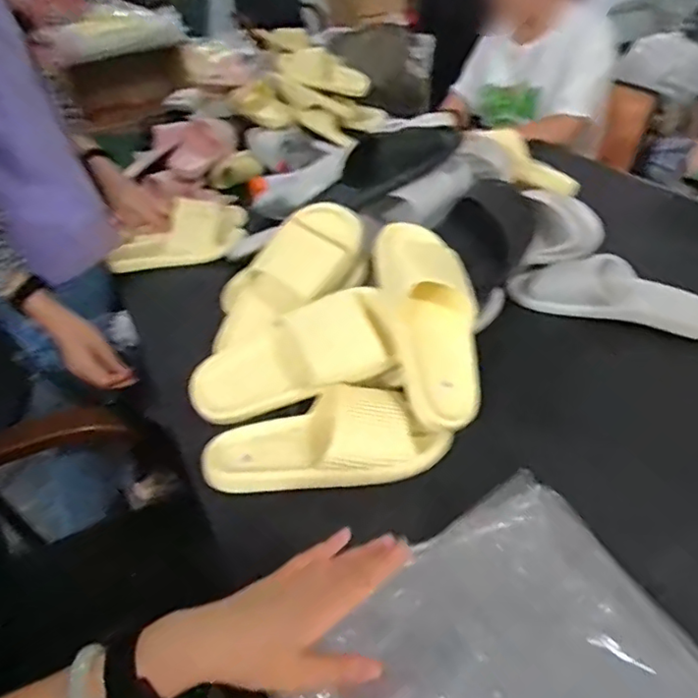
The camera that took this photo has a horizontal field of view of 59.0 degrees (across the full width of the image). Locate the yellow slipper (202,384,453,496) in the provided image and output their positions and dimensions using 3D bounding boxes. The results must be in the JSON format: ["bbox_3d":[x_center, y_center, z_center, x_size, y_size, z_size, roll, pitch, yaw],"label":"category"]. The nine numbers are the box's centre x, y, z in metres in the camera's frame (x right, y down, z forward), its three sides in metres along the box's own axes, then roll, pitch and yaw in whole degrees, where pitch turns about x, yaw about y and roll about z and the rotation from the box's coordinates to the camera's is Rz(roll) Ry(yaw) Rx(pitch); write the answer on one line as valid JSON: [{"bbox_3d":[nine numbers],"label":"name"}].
[{"bbox_3d":[-0.028,0.094,0.658,0.261,0.067,0.103,-9,36,-5],"label":"yellow slipper"}]

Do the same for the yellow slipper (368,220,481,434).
[{"bbox_3d":[0.093,-0.034,0.686,0.119,0.070,0.247,-9,75,-5],"label":"yellow slipper"}]

